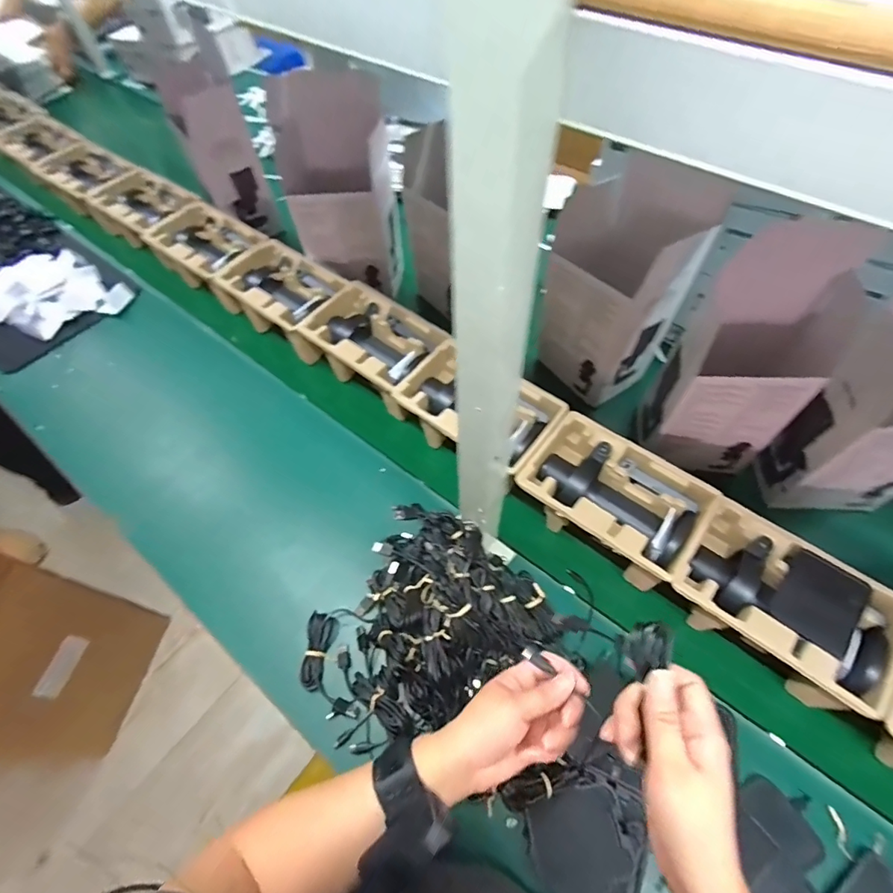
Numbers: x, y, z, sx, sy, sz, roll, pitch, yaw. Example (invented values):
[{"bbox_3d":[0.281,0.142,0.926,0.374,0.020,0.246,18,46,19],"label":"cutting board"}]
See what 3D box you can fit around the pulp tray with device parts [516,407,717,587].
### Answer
[{"bbox_3d":[0.224,0.073,0.650,0.226,0.088,0.150,33,66,20],"label":"pulp tray with device parts"}]

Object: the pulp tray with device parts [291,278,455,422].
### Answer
[{"bbox_3d":[-0.132,-0.172,0.816,0.251,0.097,0.145,33,66,20],"label":"pulp tray with device parts"}]

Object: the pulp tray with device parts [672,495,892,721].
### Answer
[{"bbox_3d":[0.397,0.191,0.578,0.229,0.091,0.152,32,66,19],"label":"pulp tray with device parts"}]

